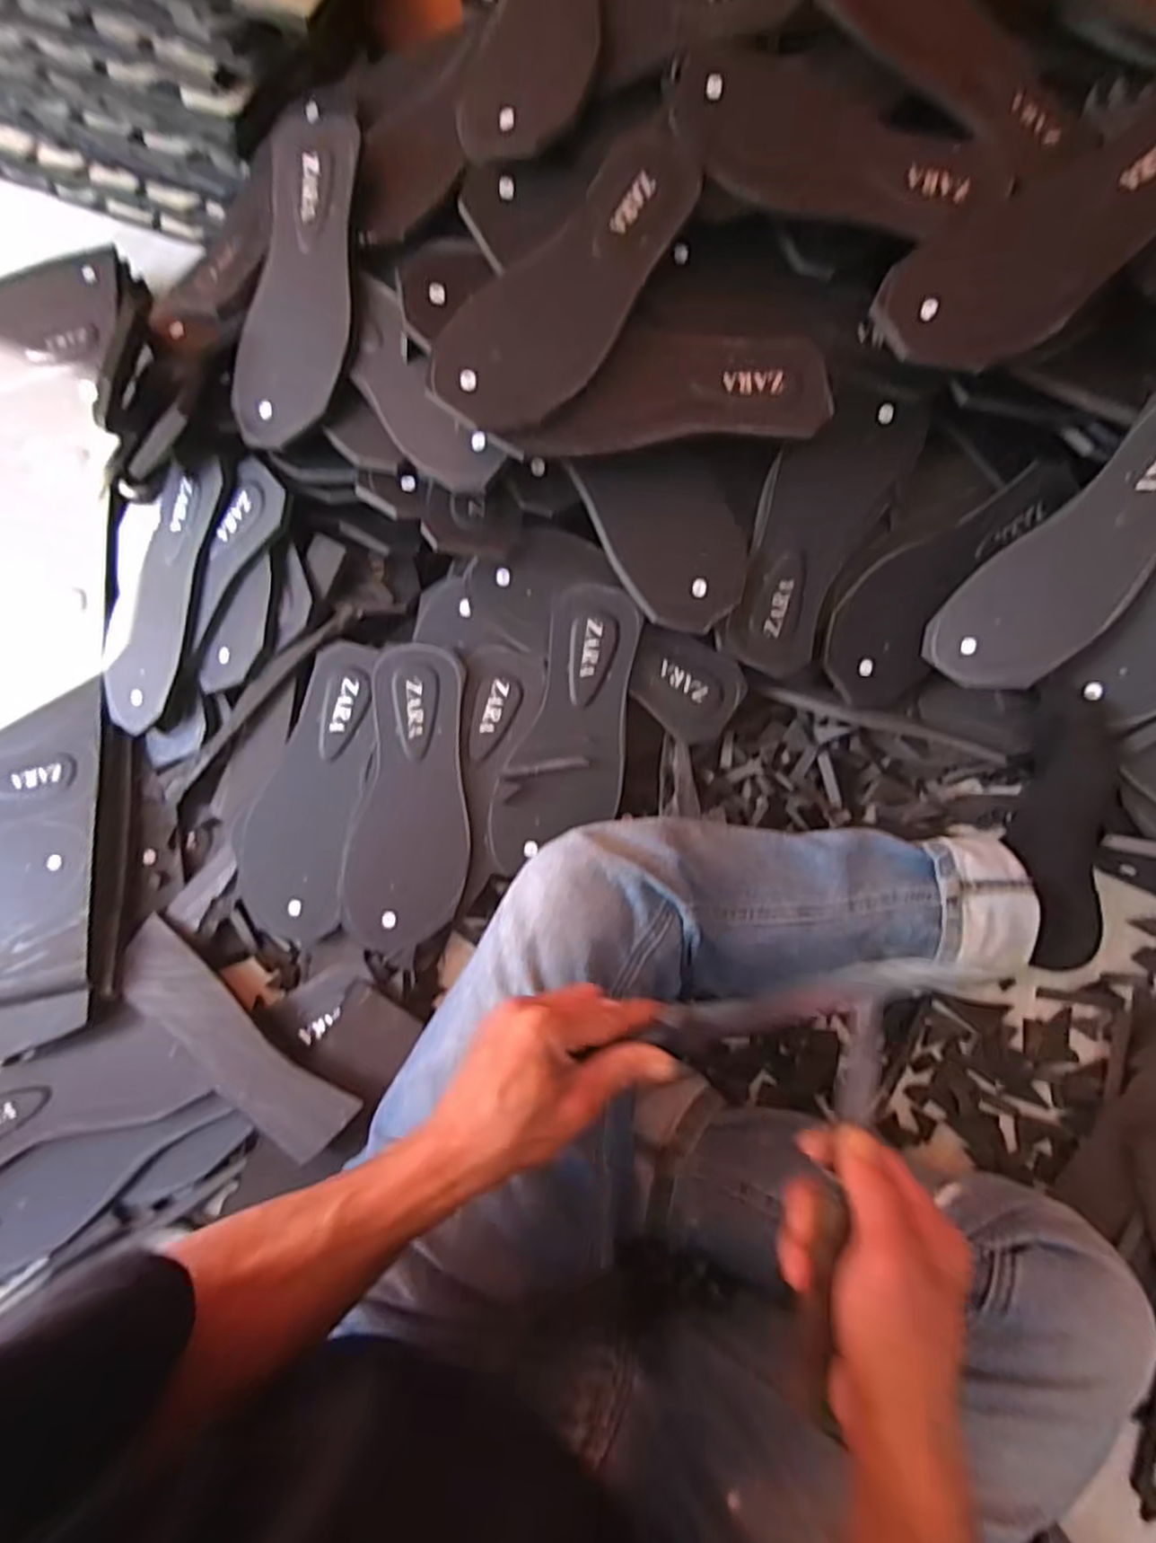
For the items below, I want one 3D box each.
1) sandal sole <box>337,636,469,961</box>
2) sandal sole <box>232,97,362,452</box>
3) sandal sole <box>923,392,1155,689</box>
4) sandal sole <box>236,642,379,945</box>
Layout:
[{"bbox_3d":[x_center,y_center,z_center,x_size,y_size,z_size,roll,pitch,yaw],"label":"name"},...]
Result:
[{"bbox_3d":[-0.137,0.025,0.601,0.098,0.007,0.252,10,90,-2],"label":"sandal sole"},{"bbox_3d":[-0.226,-0.398,0.581,0.087,0.012,0.262,12,96,6],"label":"sandal sole"},{"bbox_3d":[0.395,-0.169,0.559,0.101,0.033,0.250,45,112,15],"label":"sandal sole"},{"bbox_3d":[-0.226,0.016,0.610,0.095,0.010,0.250,15,90,7],"label":"sandal sole"}]

